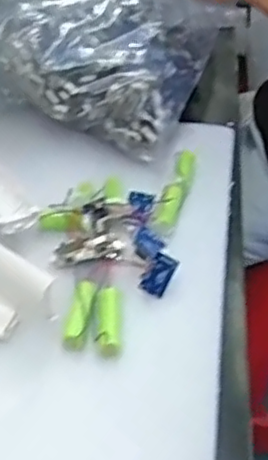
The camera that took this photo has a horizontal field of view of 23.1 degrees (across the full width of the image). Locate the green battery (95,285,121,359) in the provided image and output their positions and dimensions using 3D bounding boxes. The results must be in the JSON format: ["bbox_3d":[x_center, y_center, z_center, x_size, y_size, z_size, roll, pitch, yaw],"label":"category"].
[{"bbox_3d":[-0.017,0.056,0.417,0.014,0.017,0.052,0,39,-4],"label":"green battery"}]

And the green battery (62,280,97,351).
[{"bbox_3d":[-0.034,0.055,0.418,0.013,0.017,0.050,7,39,4],"label":"green battery"}]

